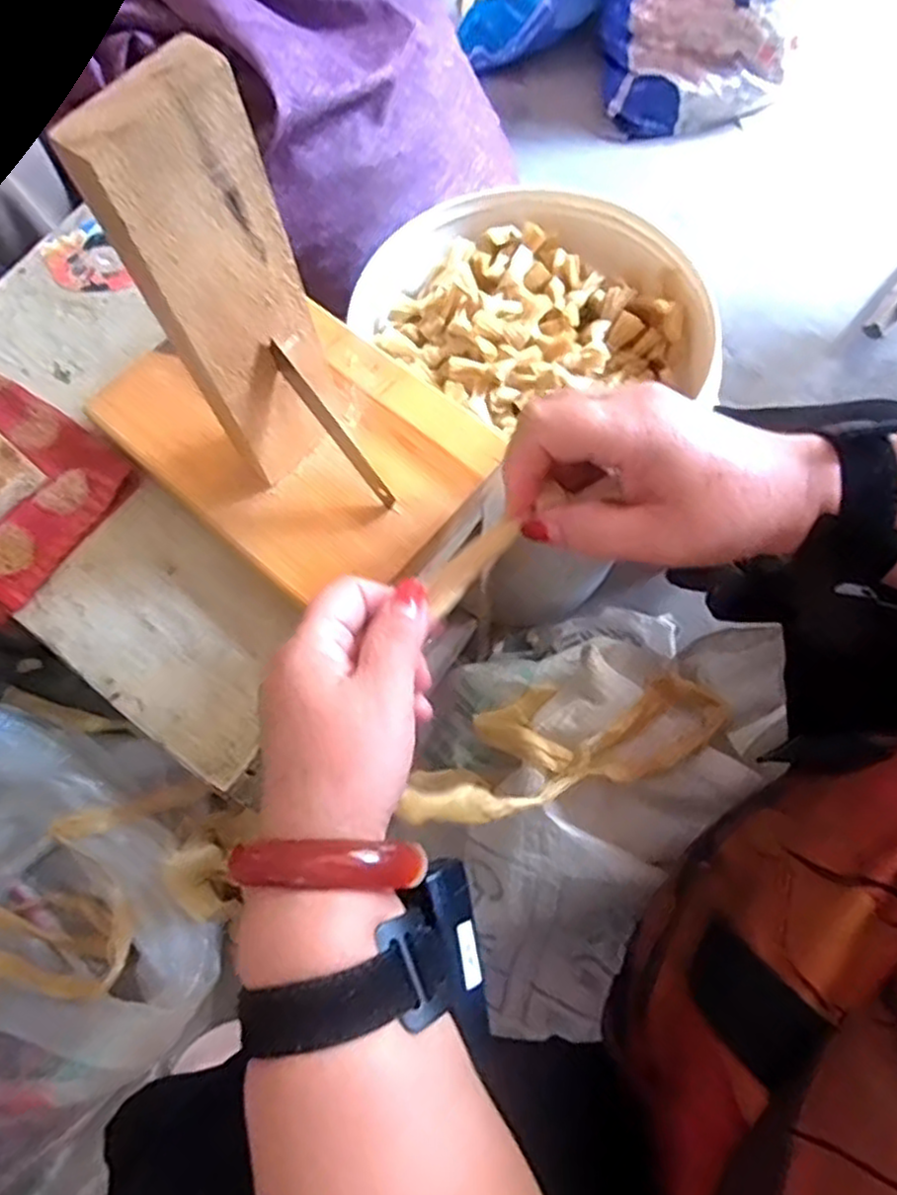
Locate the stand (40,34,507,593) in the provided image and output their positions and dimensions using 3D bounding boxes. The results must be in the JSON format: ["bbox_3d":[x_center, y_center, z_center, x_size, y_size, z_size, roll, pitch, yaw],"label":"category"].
[{"bbox_3d":[-0.087,-0.126,0.323,0.207,0.199,0.138,39,75,15],"label":"stand"}]

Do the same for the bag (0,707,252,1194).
[{"bbox_3d":[-0.458,0.325,0.711,0.456,0.108,0.402,16,70,8],"label":"bag"}]

